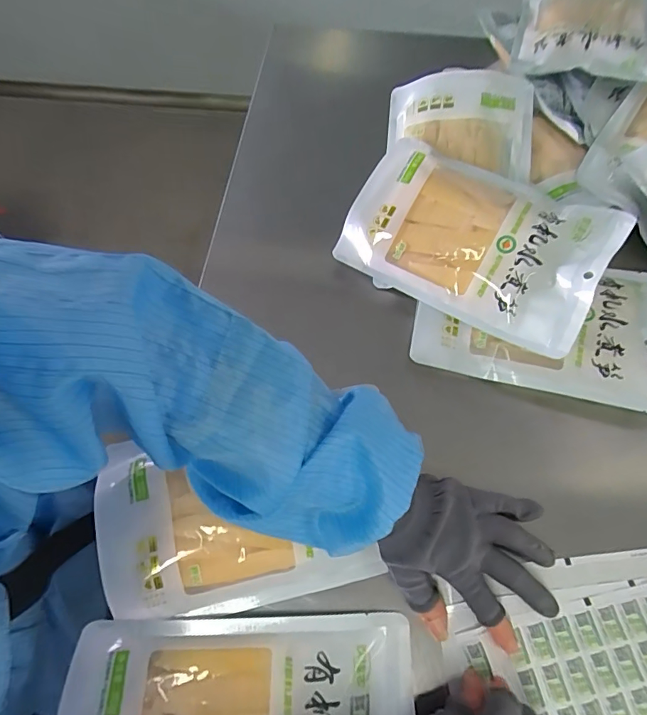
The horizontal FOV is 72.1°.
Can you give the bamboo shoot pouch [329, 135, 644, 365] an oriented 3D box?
[{"bbox_3d":[0.151,-0.121,0.451,0.245,0.026,0.159,28,90,15],"label":"bamboo shoot pouch"}]

